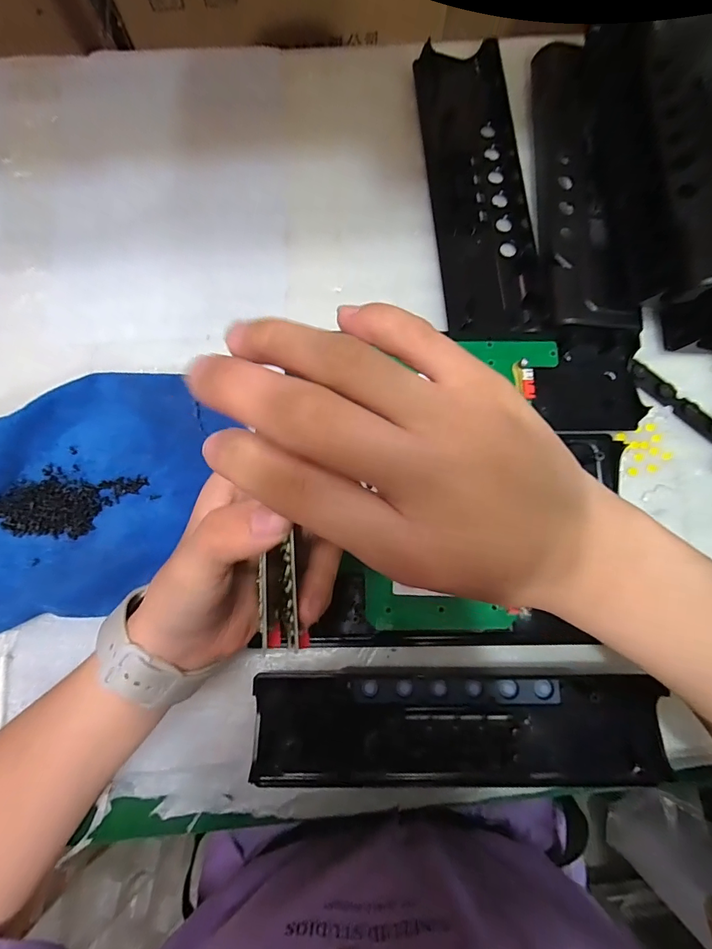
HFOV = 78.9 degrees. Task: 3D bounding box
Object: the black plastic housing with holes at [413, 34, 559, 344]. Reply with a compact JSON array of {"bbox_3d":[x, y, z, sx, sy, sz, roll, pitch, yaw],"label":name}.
[{"bbox_3d":[0.092,-0.222,0.334,0.071,0.019,0.249,-7,80,-2],"label":"black plastic housing with holes"}]

